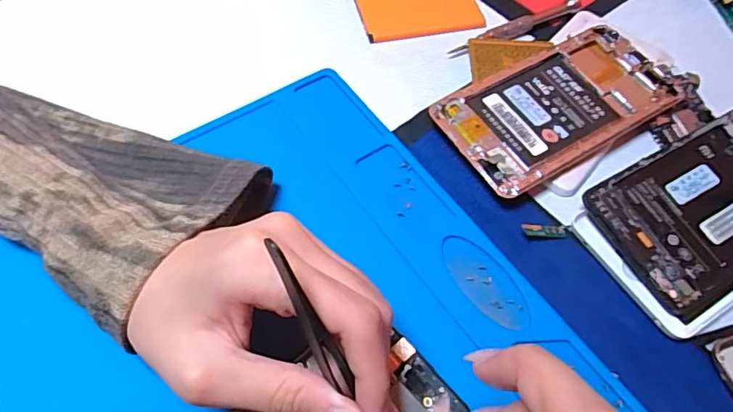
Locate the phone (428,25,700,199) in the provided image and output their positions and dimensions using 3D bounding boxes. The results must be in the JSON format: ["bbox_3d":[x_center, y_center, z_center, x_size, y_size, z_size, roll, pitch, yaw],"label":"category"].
[{"bbox_3d":[0.114,-0.061,0.306,0.143,0.007,0.070,-28,67,-18],"label":"phone"}]

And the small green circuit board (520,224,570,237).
[{"bbox_3d":[0.093,0.012,0.271,0.026,0.004,0.007,0,57,-4],"label":"small green circuit board"}]

